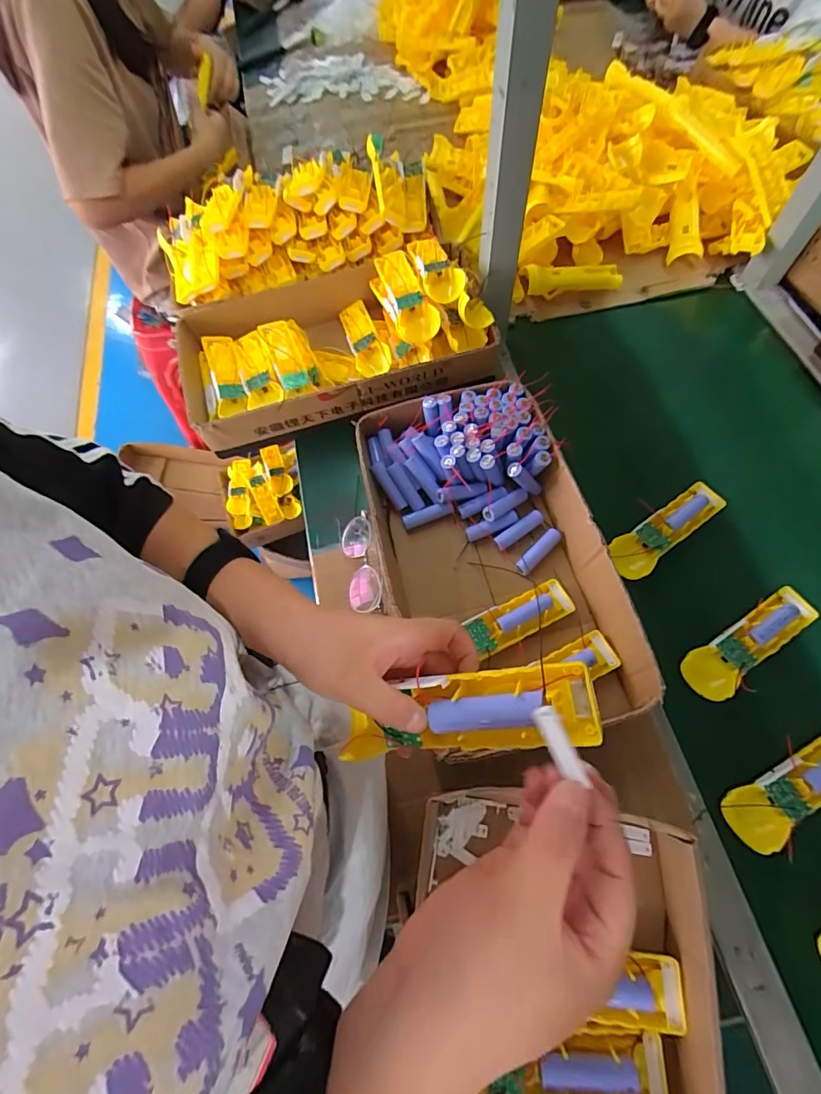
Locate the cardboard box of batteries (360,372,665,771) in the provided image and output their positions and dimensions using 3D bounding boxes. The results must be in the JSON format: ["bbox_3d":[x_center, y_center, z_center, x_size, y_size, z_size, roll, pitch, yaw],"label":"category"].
[{"bbox_3d":[0.091,0.003,0.550,0.252,0.097,0.412,-10,65,-1],"label":"cardboard box of batteries"}]

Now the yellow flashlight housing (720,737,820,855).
[{"bbox_3d":[0.374,0.221,0.443,0.168,0.022,0.050,-28,67,-9],"label":"yellow flashlight housing"}]

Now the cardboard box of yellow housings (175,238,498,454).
[{"bbox_3d":[-0.112,-0.301,0.649,0.393,0.113,0.257,-19,65,-5],"label":"cardboard box of yellow housings"}]

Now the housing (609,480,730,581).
[{"bbox_3d":[0.308,-0.021,0.557,0.161,0.022,0.050,-33,67,-11],"label":"housing"}]

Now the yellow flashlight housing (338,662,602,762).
[{"bbox_3d":[0.025,0.098,0.270,0.152,0.022,0.045,-18,63,20],"label":"yellow flashlight housing"}]

